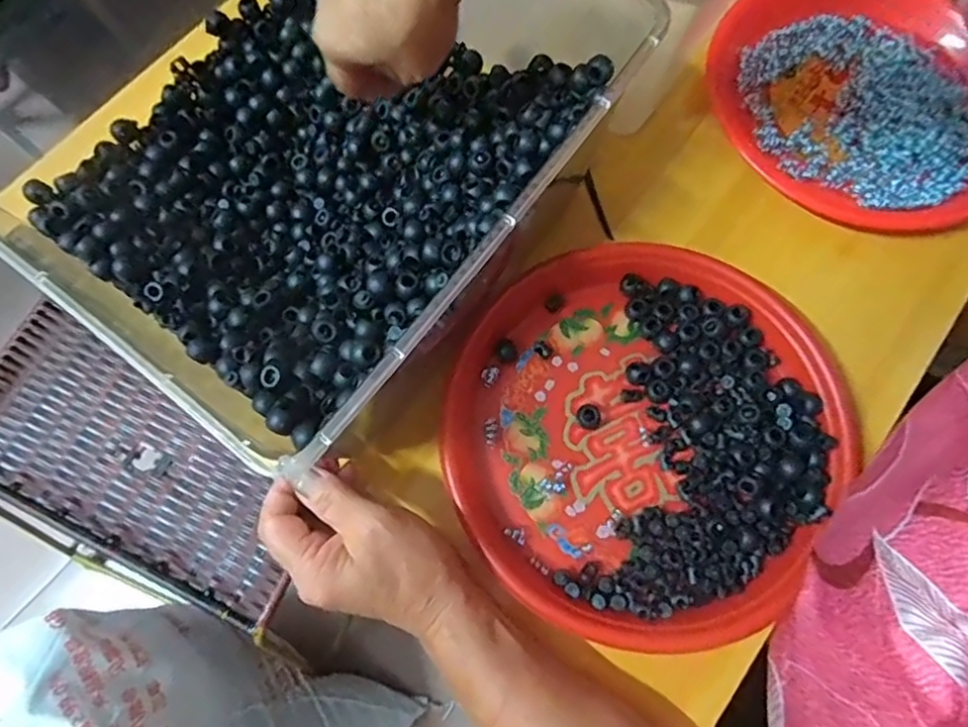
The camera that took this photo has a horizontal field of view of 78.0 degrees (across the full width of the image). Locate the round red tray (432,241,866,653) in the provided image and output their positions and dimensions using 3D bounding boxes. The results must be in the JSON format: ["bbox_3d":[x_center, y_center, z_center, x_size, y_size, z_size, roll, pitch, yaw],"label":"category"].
[{"bbox_3d":[0.096,0.040,0.367,0.226,0.027,0.231,0,71,1],"label":"round red tray"}]

